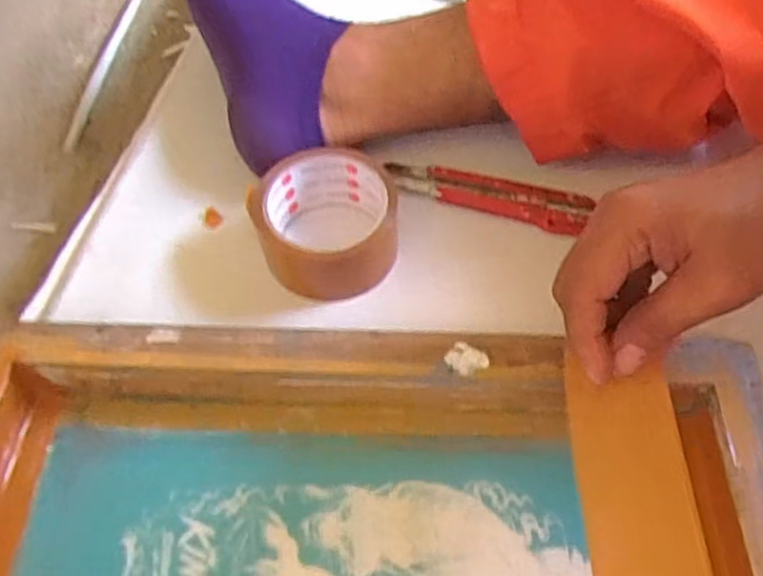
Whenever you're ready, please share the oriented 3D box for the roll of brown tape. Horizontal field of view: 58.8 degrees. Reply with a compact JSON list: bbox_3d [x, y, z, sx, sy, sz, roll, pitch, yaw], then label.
[{"bbox_3d":[-0.037,-0.046,0.462,0.094,0.053,0.092,0,57,-1],"label":"roll of brown tape"}]

